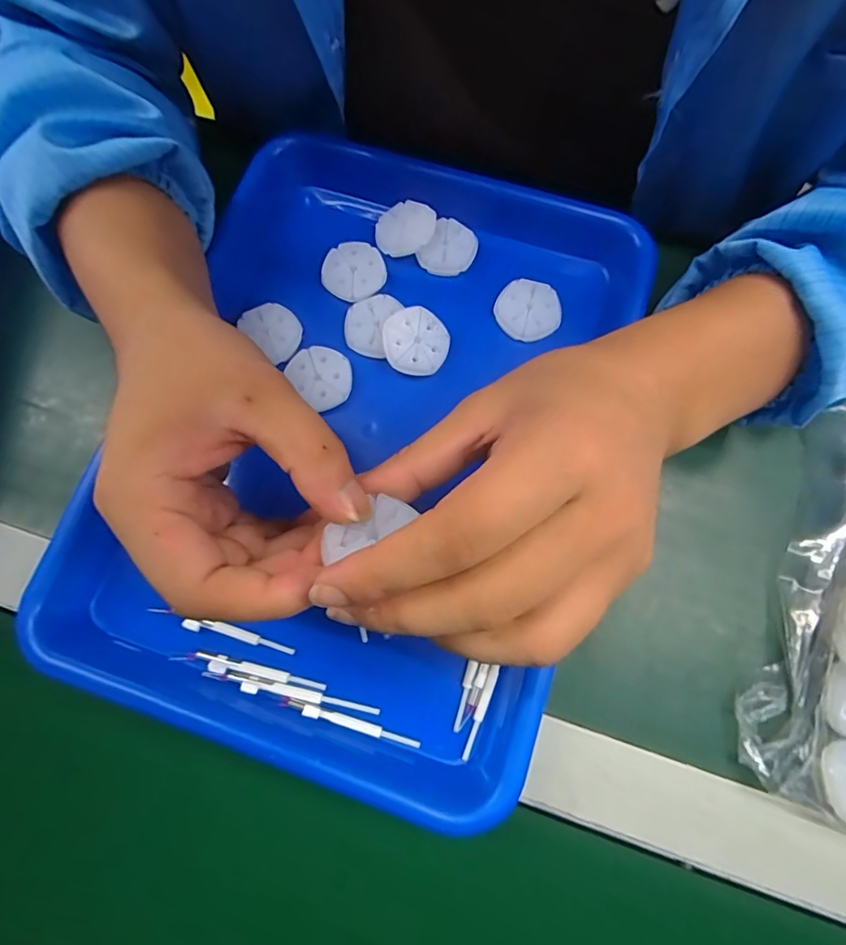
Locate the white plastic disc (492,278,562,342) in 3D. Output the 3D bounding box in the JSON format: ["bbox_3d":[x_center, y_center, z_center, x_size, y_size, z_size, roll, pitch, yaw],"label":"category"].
[{"bbox_3d":[0.062,-0.096,0.292,0.036,0.005,0.036,0,75,1],"label":"white plastic disc"}]

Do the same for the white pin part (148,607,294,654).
[{"bbox_3d":[-0.103,0.080,0.250,0.076,0.004,0.007,13,76,5],"label":"white pin part"}]

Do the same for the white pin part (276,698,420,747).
[{"bbox_3d":[-0.036,0.121,0.238,0.069,0.006,0.005,16,76,5],"label":"white pin part"}]

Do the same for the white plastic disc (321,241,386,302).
[{"bbox_3d":[-0.042,-0.121,0.297,0.036,0.004,0.037,0,75,1],"label":"white plastic disc"}]

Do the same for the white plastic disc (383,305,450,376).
[{"bbox_3d":[-0.004,-0.074,0.281,0.038,0.004,0.037,0,89,-11],"label":"white plastic disc"}]

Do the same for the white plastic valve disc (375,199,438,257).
[{"bbox_3d":[-0.011,-0.150,0.300,0.036,0.007,0.034,-5,75,0],"label":"white plastic valve disc"}]

